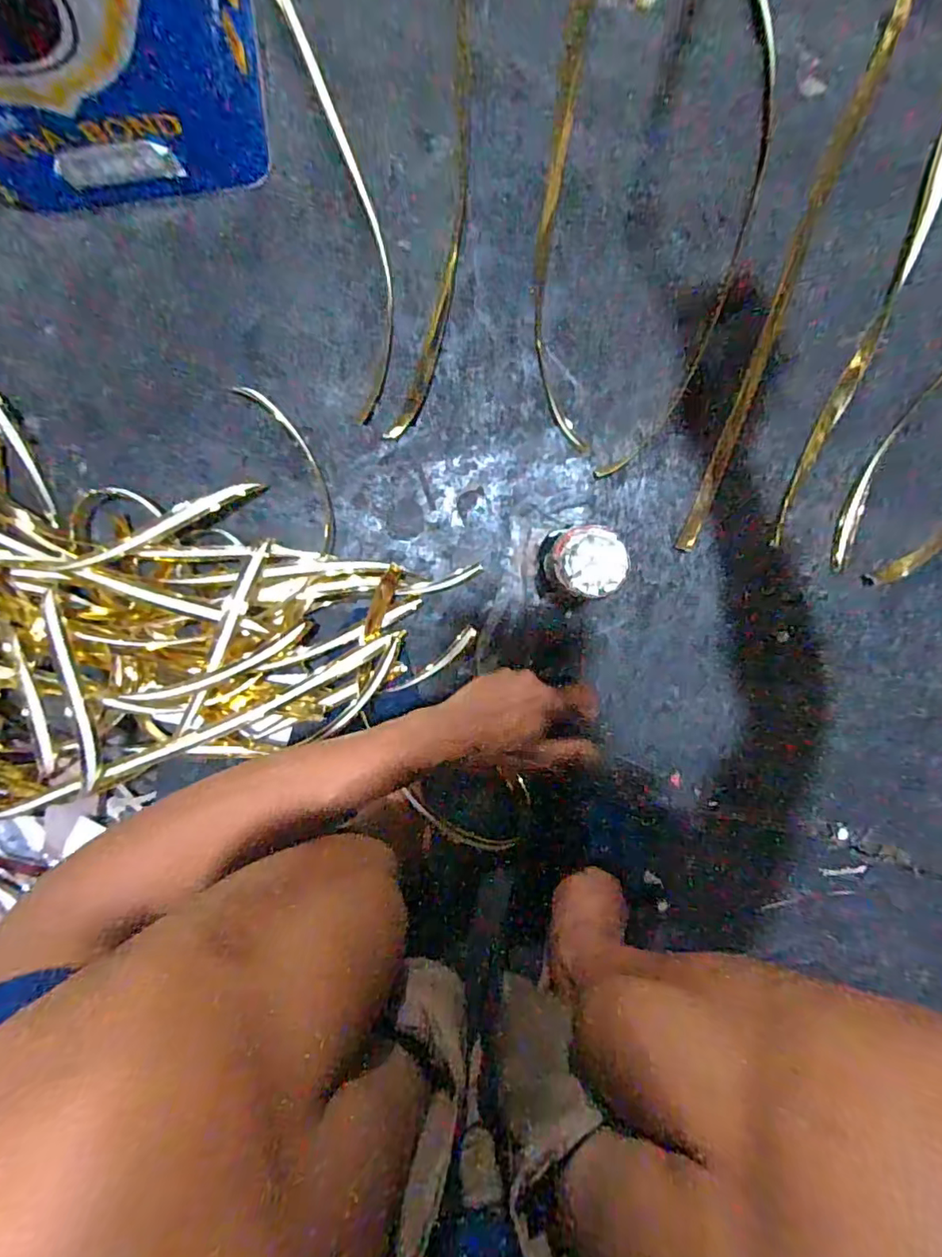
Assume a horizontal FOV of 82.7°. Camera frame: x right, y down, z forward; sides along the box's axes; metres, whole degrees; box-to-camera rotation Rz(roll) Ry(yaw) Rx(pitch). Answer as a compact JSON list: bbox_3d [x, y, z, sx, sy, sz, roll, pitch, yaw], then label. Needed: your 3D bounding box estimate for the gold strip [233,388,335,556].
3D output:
[{"bbox_3d":[-0.164,-0.153,0.501,0.033,0.009,0.175,-27,93,5],"label":"gold strip"}]

